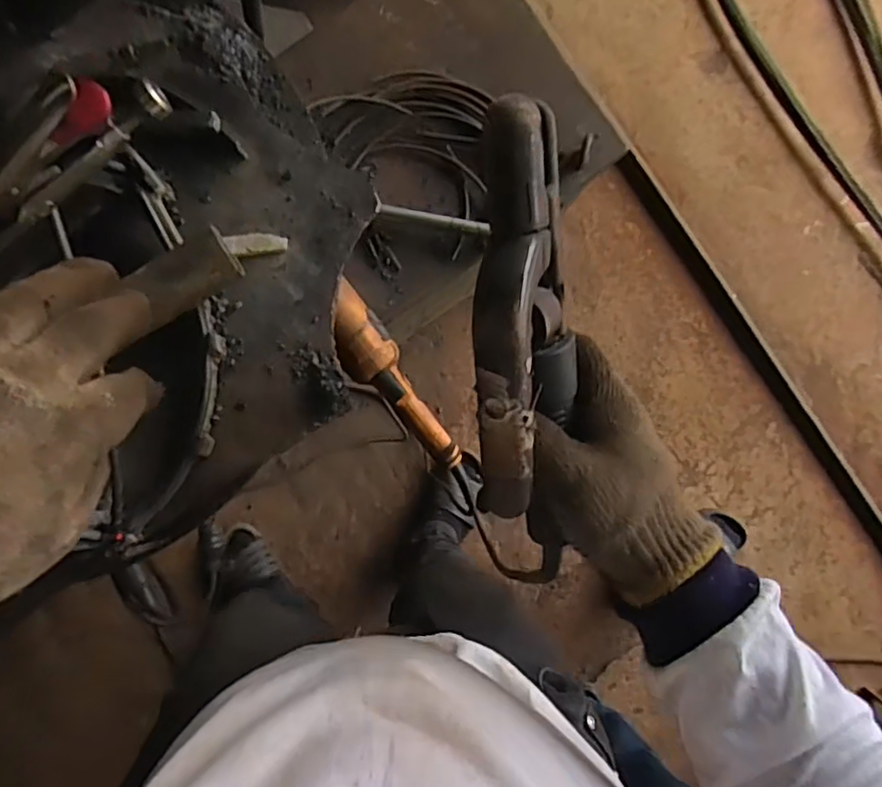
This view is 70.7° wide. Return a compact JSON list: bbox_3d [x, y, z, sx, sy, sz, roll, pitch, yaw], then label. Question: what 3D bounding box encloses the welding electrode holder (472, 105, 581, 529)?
[{"bbox_3d":[0.041,-0.034,0.290,0.052,0.045,0.182,-1,106,-3],"label":"welding electrode holder"}]

